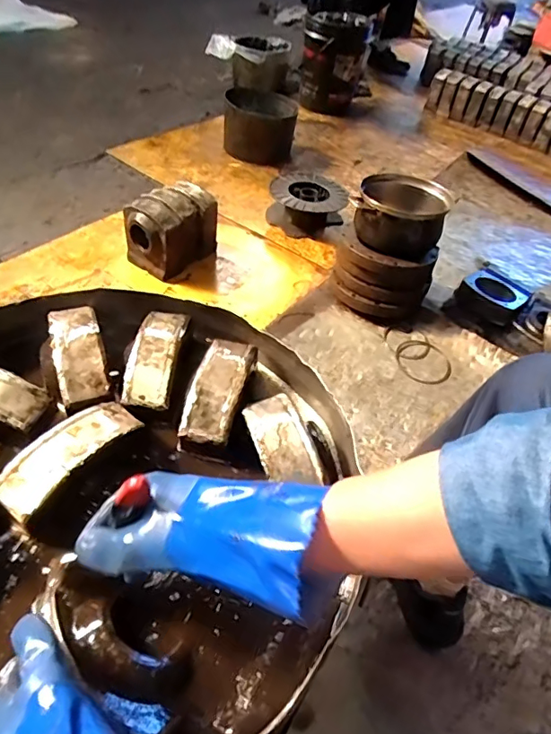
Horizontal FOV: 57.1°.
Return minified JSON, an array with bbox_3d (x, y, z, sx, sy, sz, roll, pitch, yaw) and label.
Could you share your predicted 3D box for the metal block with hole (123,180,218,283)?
[{"bbox_3d":[-0.270,-0.366,1.330,0.156,0.150,0.205,35,55,24],"label":"metal block with hole"}]

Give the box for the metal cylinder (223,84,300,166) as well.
[{"bbox_3d":[-0.059,-0.835,1.768,0.249,0.171,0.233,9,46,-3],"label":"metal cylinder"}]

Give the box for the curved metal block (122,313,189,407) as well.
[{"bbox_3d":[-0.154,-0.017,0.650,0.059,0.034,0.147,9,46,-3],"label":"curved metal block"}]

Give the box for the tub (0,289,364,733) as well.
[{"bbox_3d":[-0.193,0.120,0.534,0.552,0.096,0.533,6,46,-6],"label":"tub"}]

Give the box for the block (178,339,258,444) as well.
[{"bbox_3d":[-0.070,0.025,0.626,0.060,0.042,0.148,16,46,4],"label":"block"}]

